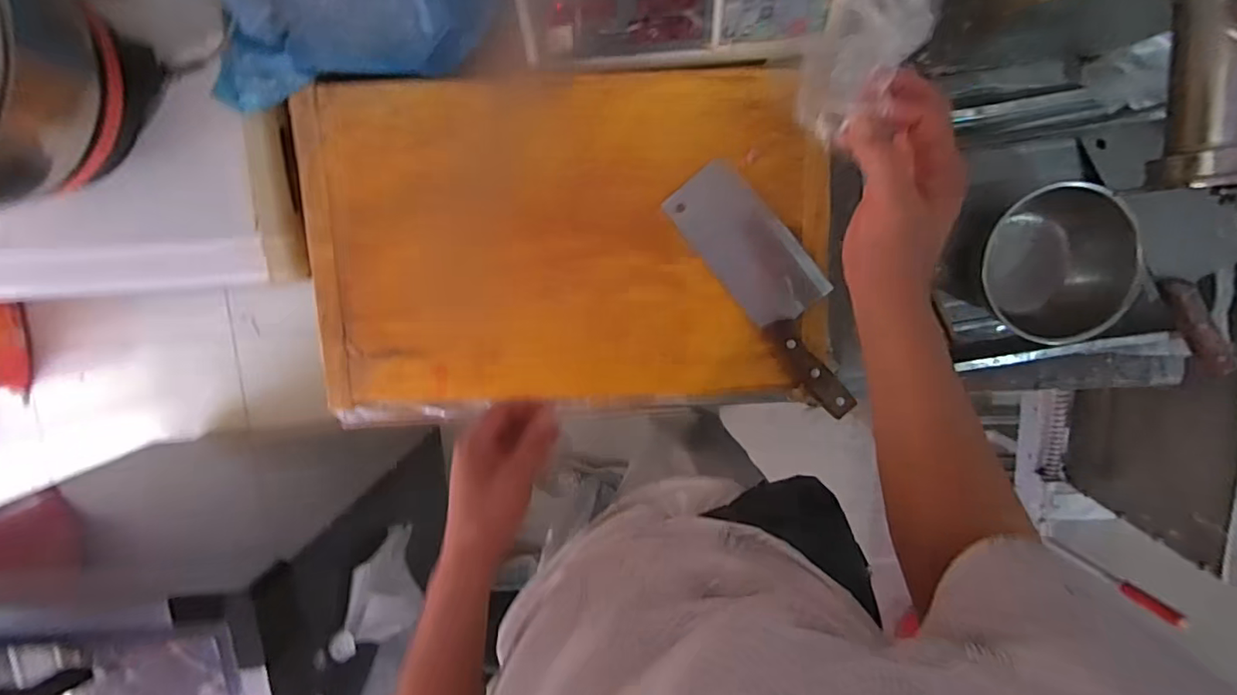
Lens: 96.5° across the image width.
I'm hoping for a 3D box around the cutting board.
[{"bbox_3d":[-0.055,-0.104,0.620,0.566,0.047,0.378,-2,100,1],"label":"cutting board"}]

